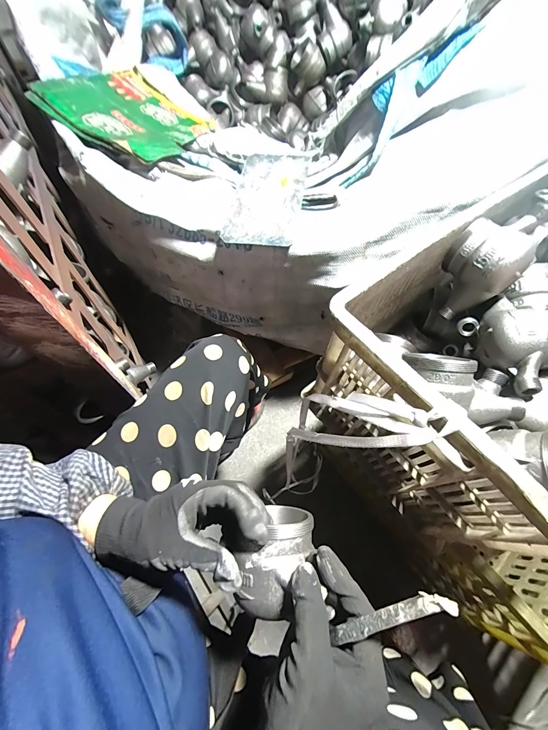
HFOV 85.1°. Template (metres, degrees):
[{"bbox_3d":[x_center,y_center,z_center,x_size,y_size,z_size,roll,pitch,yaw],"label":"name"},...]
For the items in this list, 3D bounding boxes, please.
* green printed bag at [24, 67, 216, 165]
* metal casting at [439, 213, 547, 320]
[{"bbox_3d":[-0.293,-0.536,0.632,0.257,0.035,0.268,32,56,0],"label":"green printed bag"},{"bbox_3d":[0.281,-0.133,0.407,0.087,0.119,0.088,-39,71,-19],"label":"metal casting"}]

